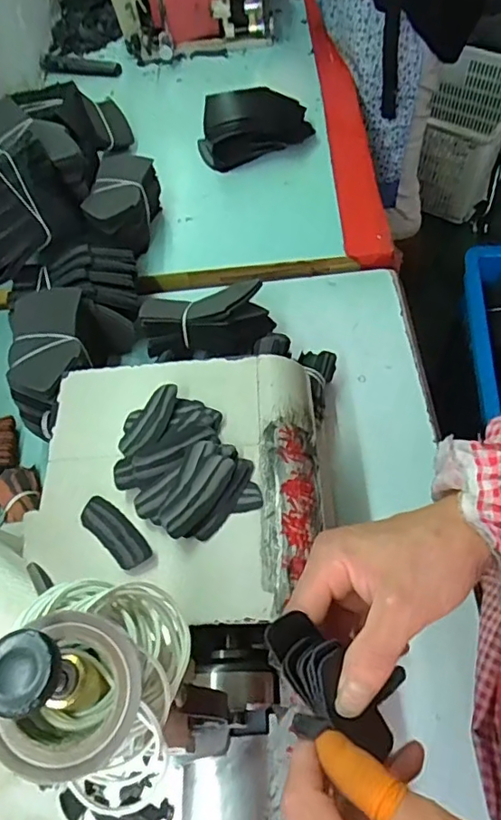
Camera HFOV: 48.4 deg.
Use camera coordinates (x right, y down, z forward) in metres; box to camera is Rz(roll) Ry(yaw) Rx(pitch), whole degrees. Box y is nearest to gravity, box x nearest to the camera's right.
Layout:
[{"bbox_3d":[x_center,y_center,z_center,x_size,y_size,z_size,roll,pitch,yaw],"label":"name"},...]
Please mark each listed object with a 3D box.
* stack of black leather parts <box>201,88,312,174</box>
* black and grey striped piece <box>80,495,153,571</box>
[{"bbox_3d":[0.008,-0.411,0.817,0.165,0.055,0.108,-2,59,4],"label":"stack of black leather parts"},{"bbox_3d":[-0.102,0.091,0.418,0.068,0.009,0.026,38,69,23],"label":"black and grey striped piece"}]

